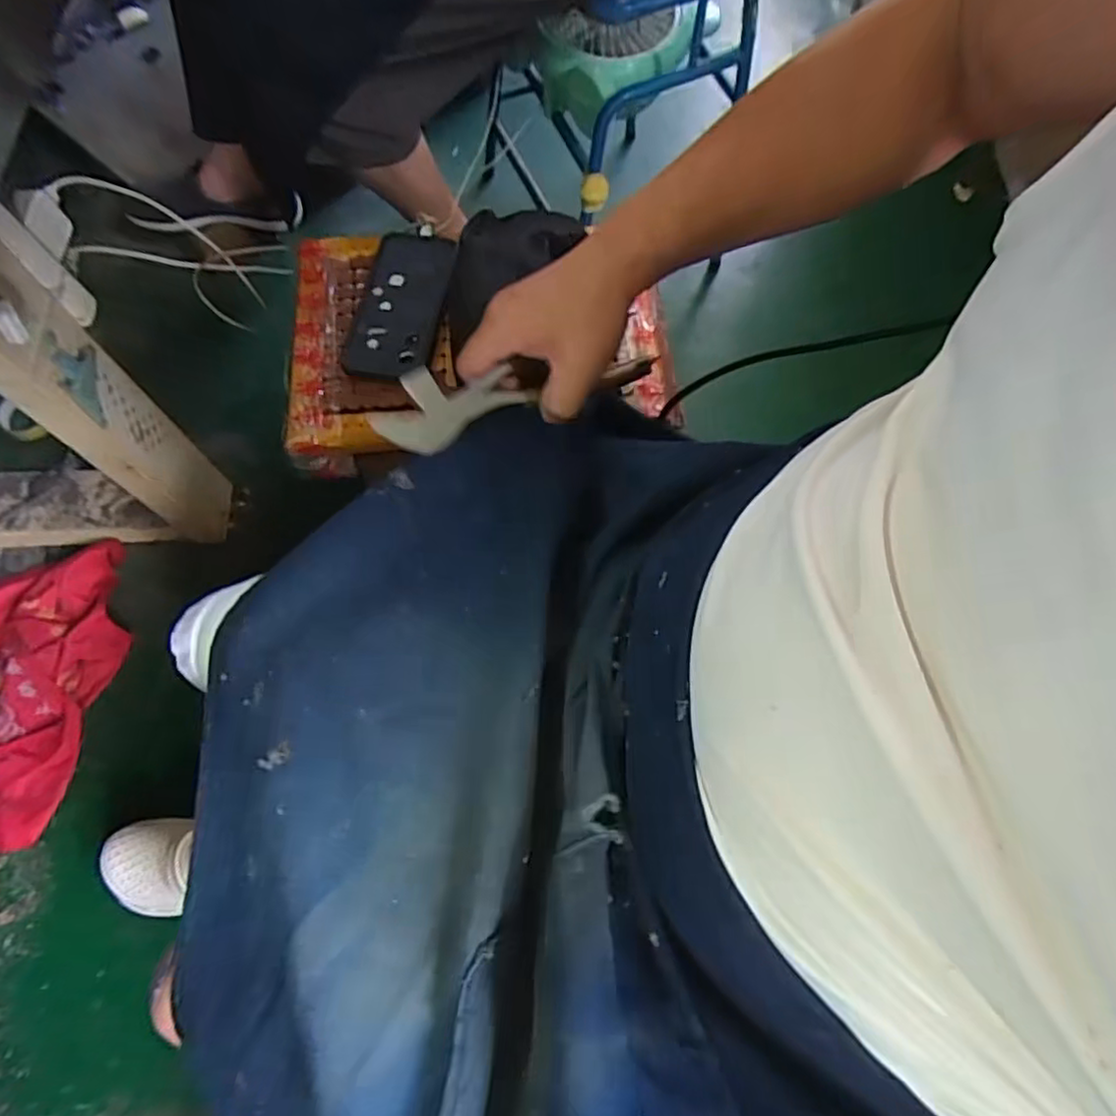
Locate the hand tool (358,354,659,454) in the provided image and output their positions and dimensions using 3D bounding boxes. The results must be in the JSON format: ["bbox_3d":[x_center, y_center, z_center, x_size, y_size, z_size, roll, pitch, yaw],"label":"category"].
[{"bbox_3d":[-0.023,-0.106,0.422,0.187,0.020,0.042,-18,71,-20],"label":"hand tool"}]

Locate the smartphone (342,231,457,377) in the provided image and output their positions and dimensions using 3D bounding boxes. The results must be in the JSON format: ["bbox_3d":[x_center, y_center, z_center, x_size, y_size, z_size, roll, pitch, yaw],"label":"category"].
[{"bbox_3d":[-0.157,-0.250,0.656,0.084,0.014,0.169,9,70,2],"label":"smartphone"}]

